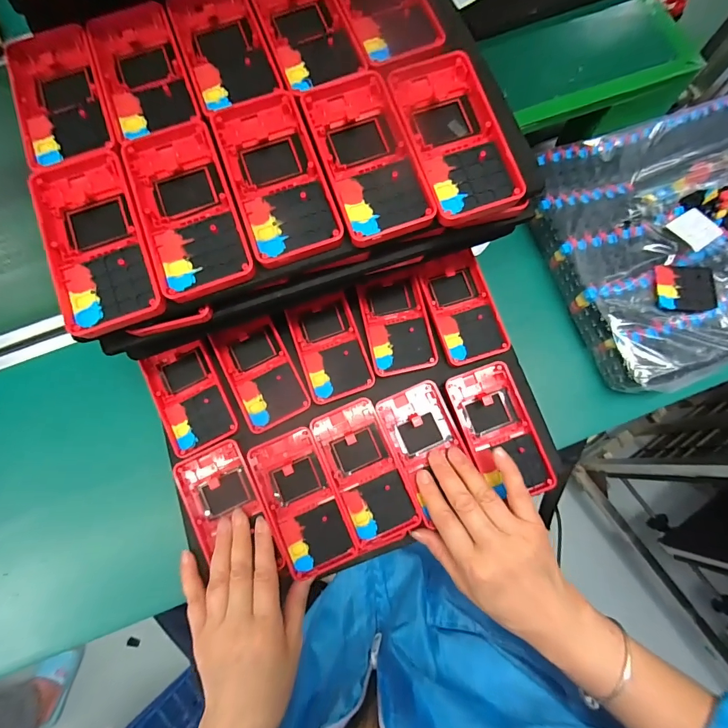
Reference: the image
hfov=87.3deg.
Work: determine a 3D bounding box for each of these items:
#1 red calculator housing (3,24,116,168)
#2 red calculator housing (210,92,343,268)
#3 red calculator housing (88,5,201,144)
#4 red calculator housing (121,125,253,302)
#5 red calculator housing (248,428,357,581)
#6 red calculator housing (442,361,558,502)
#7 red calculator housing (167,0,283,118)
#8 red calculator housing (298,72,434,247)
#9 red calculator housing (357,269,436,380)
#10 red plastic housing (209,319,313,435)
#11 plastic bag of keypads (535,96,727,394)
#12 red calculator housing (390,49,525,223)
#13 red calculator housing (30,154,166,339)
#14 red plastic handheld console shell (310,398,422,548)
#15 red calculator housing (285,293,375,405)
[{"bbox_3d":[-0.224,-0.195,0.289,0.061,0.024,0.121,-22,76,-4],"label":"red calculator housing"},{"bbox_3d":[-0.062,-0.134,0.269,0.062,0.014,0.128,-18,76,-3],"label":"red calculator housing"},{"bbox_3d":[-0.168,-0.221,0.292,0.061,0.014,0.122,-21,76,-4],"label":"red calculator housing"},{"bbox_3d":[-0.124,-0.110,0.265,0.062,0.015,0.129,-20,76,-3],"label":"red calculator housing"},{"bbox_3d":[-0.056,0.123,0.344,0.061,0.022,0.120,-23,76,-4],"label":"red calculator housing"},{"bbox_3d":[0.124,0.062,0.355,0.066,0.019,0.119,-17,76,-3],"label":"red calculator housing"},{"bbox_3d":[-0.109,-0.246,0.298,0.059,0.016,0.119,-19,76,-3],"label":"red calculator housing"},{"bbox_3d":[0.001,-0.147,0.272,0.060,0.017,0.125,-17,76,-3],"label":"red calculator housing"},{"bbox_3d":[0.033,-0.040,0.374,0.062,0.016,0.096,-11,76,-1],"label":"red calculator housing"},{"bbox_3d":[-0.101,0.005,0.371,0.062,0.018,0.112,-28,74,-1],"label":"red plastic housing"},{"bbox_3d":[0.352,-0.138,0.400,0.299,0.049,0.273,-18,76,-3],"label":"plastic bag of keypads"},{"bbox_3d":[0.064,-0.164,0.274,0.062,0.017,0.125,-17,76,-3],"label":"red calculator housing"},{"bbox_3d":[-0.181,-0.085,0.262,0.063,0.017,0.128,-20,76,-4],"label":"red calculator housing"},{"bbox_3d":[0.000,0.097,0.348,0.059,0.021,0.122,-23,76,-4],"label":"red plastic handheld console shell"},{"bbox_3d":[-0.033,-0.015,0.374,0.063,0.015,0.098,-18,76,-3],"label":"red calculator housing"}]

